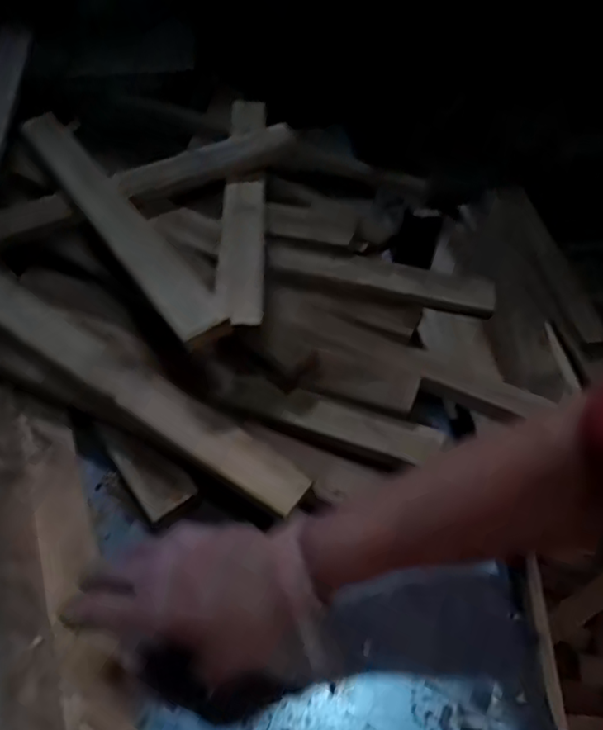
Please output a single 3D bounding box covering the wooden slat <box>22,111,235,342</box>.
[{"bbox_3d":[-0.225,-0.186,0.700,0.055,0.017,0.496,-26,53,-24],"label":"wooden slat"}]

